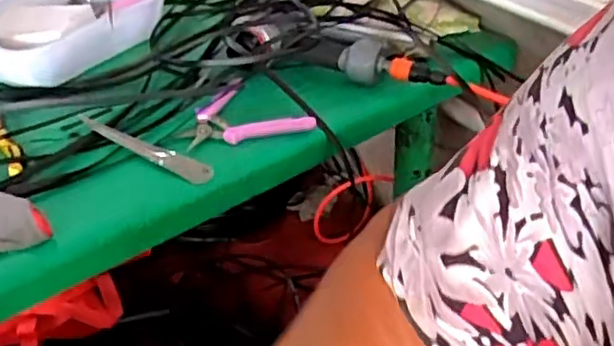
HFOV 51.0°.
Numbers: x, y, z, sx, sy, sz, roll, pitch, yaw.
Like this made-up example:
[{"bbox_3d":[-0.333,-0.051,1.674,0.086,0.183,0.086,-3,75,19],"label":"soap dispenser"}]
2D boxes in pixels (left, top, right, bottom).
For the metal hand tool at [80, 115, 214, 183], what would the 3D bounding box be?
[{"bbox_3d":[-0.170,-0.027,0.670,0.185,0.006,0.022,24,58,26],"label":"metal hand tool"}]

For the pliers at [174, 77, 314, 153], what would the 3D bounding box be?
[{"bbox_3d":[-0.073,-0.069,0.708,0.136,0.018,0.098,-13,39,-17],"label":"pliers"}]

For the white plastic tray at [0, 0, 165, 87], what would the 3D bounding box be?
[{"bbox_3d":[-0.332,-0.201,0.844,0.171,0.110,0.287,26,44,30],"label":"white plastic tray"}]

